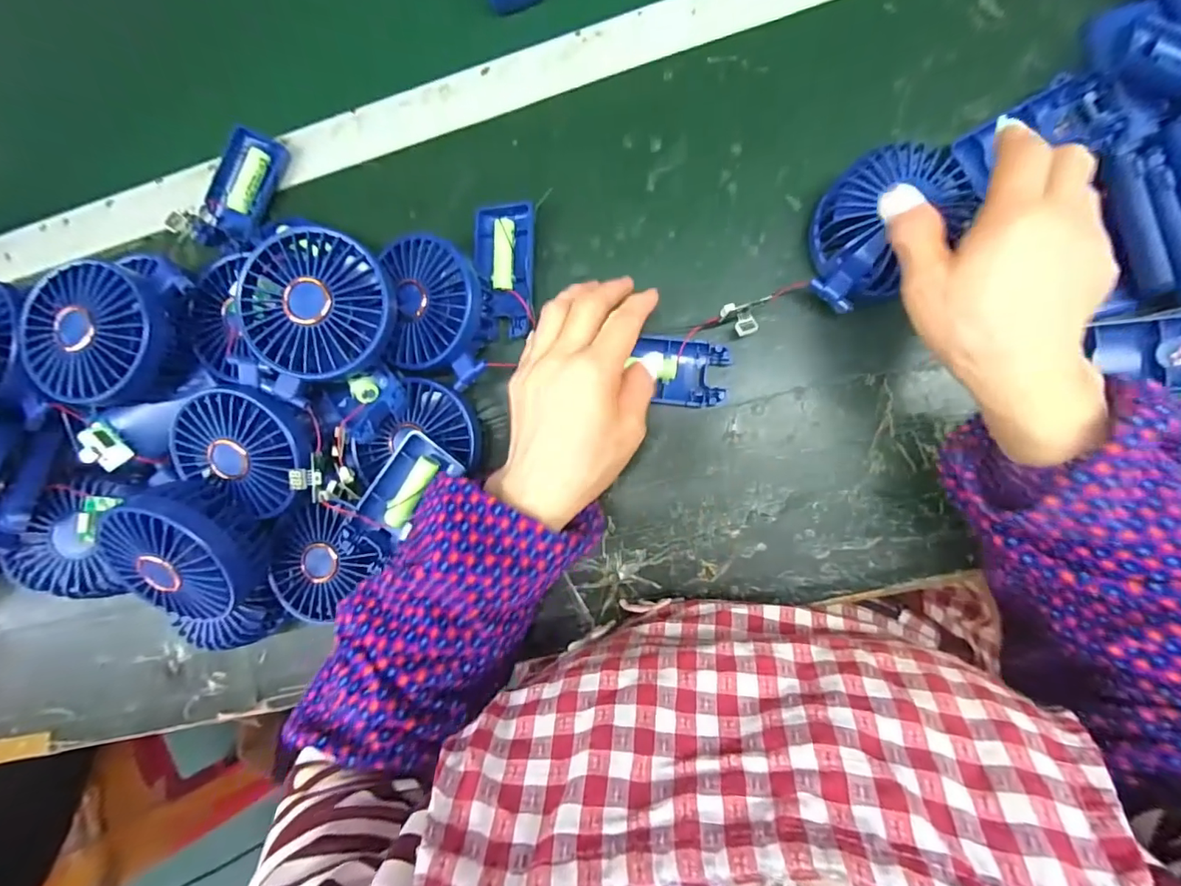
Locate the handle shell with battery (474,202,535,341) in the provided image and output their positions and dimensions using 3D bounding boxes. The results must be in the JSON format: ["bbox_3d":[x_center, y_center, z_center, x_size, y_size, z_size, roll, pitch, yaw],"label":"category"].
[{"bbox_3d":[-0.062,-0.124,0.362,0.045,0.019,0.096,2,89,8],"label":"handle shell with battery"}]

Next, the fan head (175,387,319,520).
[{"bbox_3d":[-0.218,0.001,0.319,0.080,0.031,0.077,28,93,7],"label":"fan head"}]

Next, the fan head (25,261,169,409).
[{"bbox_3d":[-0.305,-0.069,0.312,0.077,0.032,0.081,0,89,8],"label":"fan head"}]

